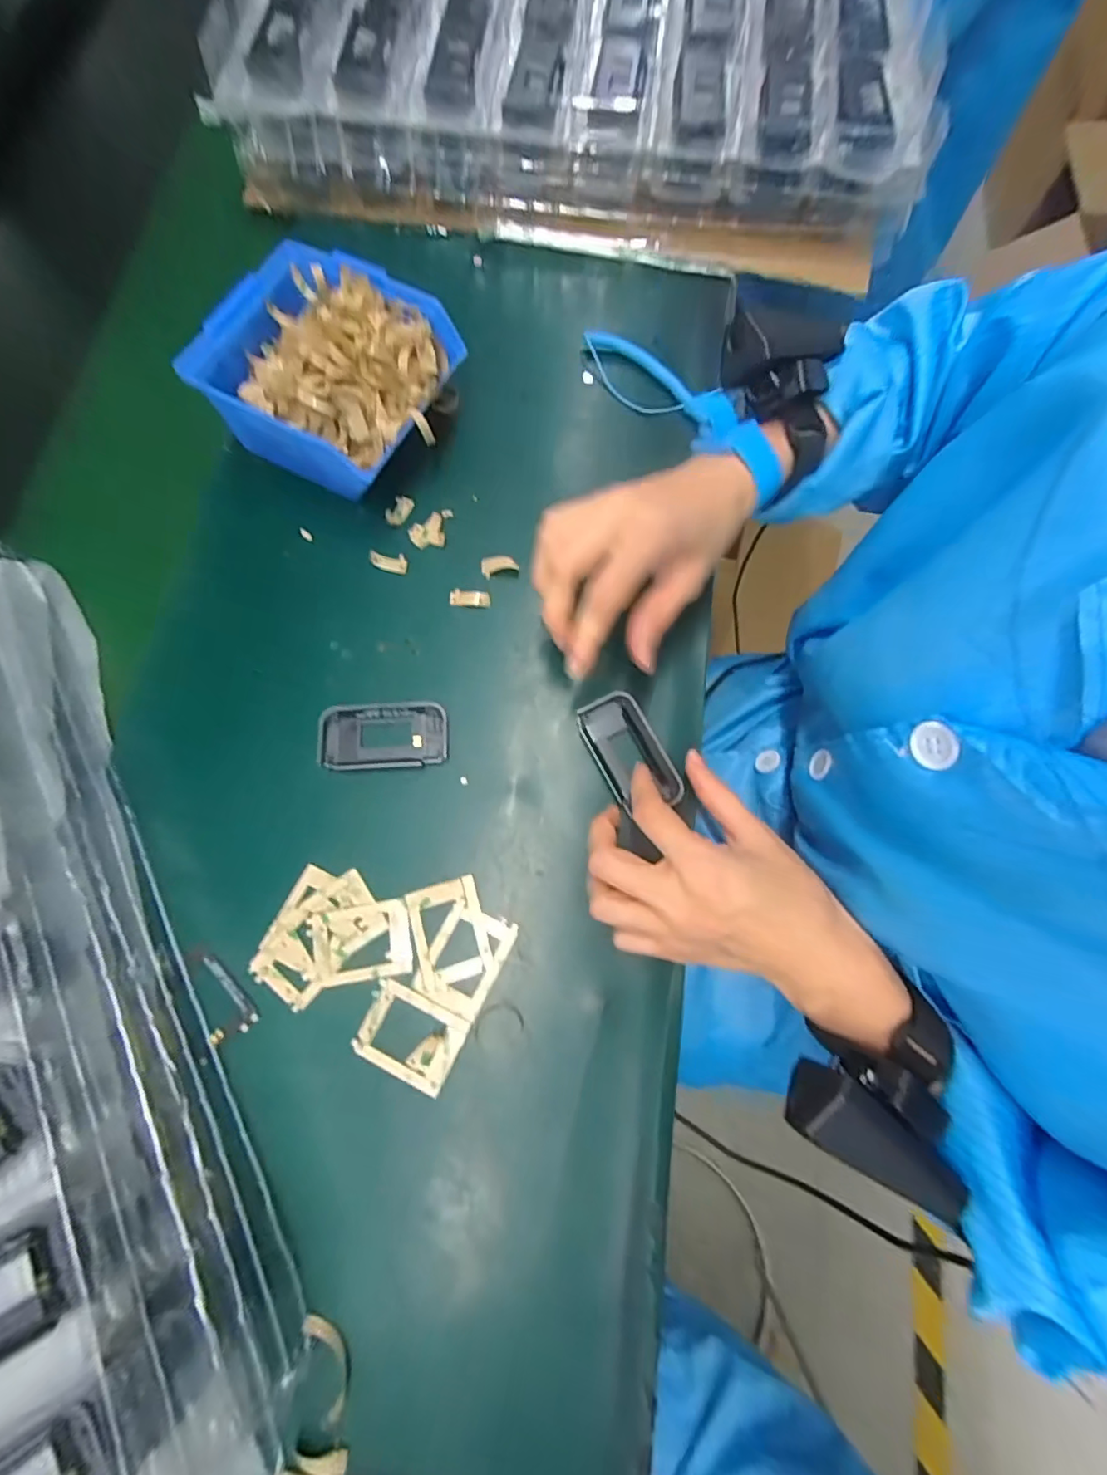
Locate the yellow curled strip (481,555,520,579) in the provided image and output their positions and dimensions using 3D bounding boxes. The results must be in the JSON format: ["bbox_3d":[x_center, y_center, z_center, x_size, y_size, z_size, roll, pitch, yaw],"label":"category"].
[{"bbox_3d":[-0.036,-0.115,0.362,0.024,0.005,0.015,-10,75,-1],"label":"yellow curled strip"}]

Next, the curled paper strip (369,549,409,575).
[{"bbox_3d":[-0.110,-0.118,0.364,0.027,0.004,0.013,14,75,6],"label":"curled paper strip"}]

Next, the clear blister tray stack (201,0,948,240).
[{"bbox_3d":[0.020,-0.566,0.438,0.520,0.069,0.327,5,75,3],"label":"clear blister tray stack"}]

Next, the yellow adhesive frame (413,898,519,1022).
[{"bbox_3d":[-0.049,0.122,0.302,0.039,0.004,0.053,26,77,9],"label":"yellow adhesive frame"}]

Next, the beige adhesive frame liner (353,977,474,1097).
[{"bbox_3d":[-0.077,0.160,0.292,0.053,0.004,0.040,23,77,8],"label":"beige adhesive frame liner"}]

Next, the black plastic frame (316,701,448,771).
[{"bbox_3d":[-0.102,-0.001,0.331,0.074,0.010,0.041,-1,74,2],"label":"black plastic frame"}]

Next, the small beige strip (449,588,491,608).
[{"bbox_3d":[-0.055,-0.091,0.357,0.026,0.004,0.011,5,75,3],"label":"small beige strip"}]

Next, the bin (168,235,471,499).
[{"bbox_3d":[-0.144,-0.235,0.362,0.135,0.069,0.127,30,77,9],"label":"bin"}]

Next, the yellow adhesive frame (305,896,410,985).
[{"bbox_3d":[-0.107,0.114,0.304,0.053,0.004,0.040,-10,74,-1],"label":"yellow adhesive frame"}]

